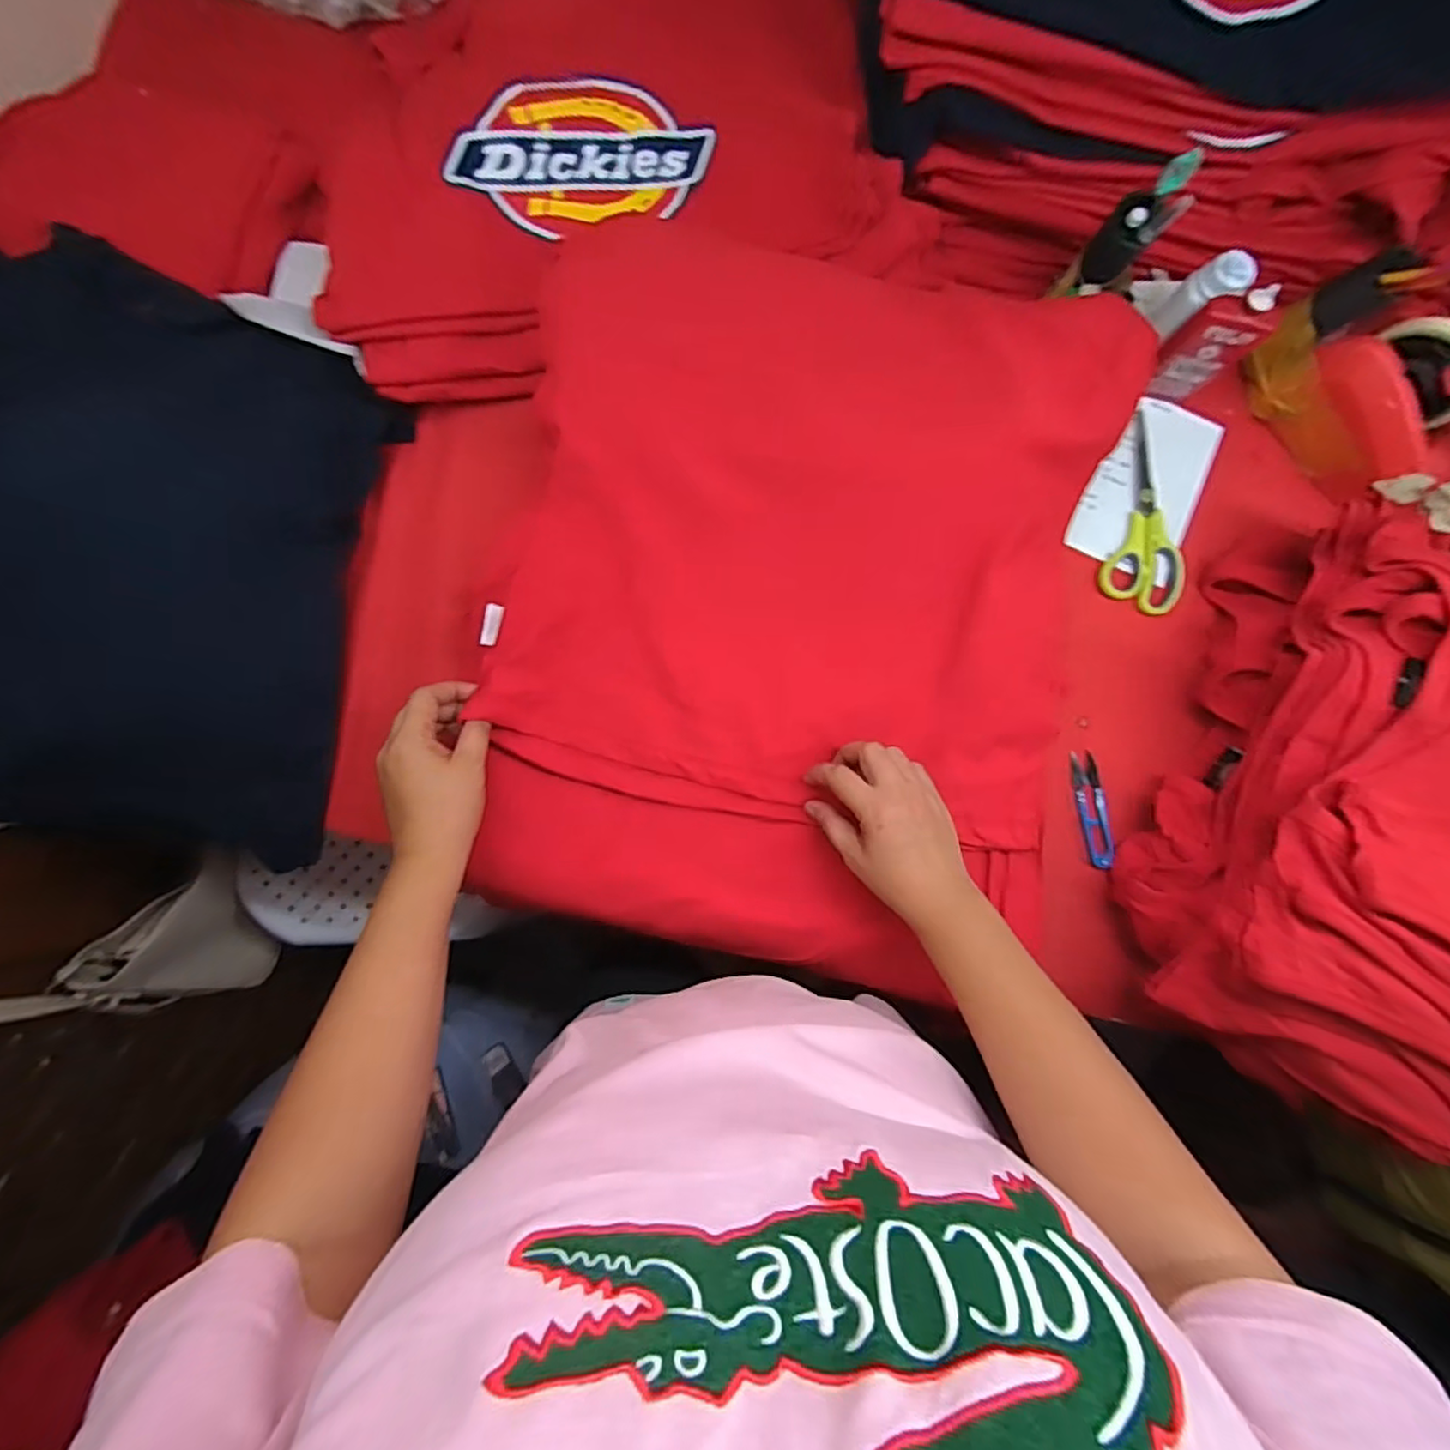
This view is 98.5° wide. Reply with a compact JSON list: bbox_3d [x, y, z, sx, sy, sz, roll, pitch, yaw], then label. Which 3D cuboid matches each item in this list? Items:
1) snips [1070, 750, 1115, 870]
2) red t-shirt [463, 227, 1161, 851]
[{"bbox_3d":[0.335,0.077,0.568,0.025,0.007,0.103,-9,83,-2],"label":"snips"},{"bbox_3d":[0.072,-0.166,0.525,0.474,0.090,0.471,11,83,0],"label":"red t-shirt"}]

